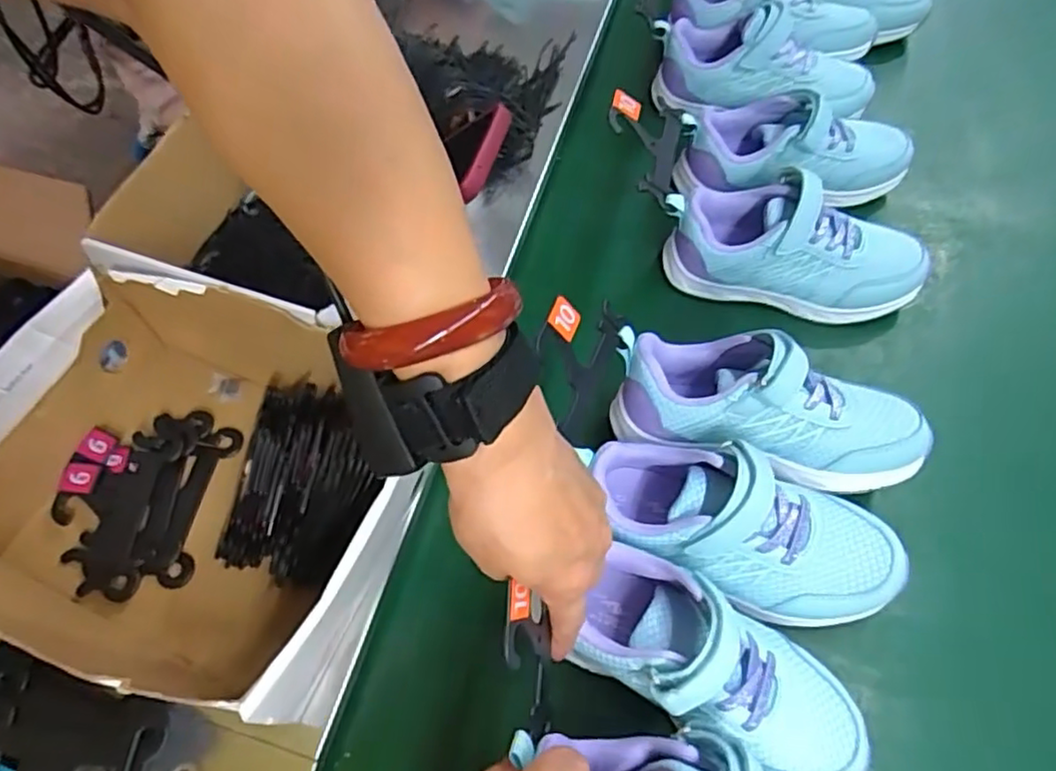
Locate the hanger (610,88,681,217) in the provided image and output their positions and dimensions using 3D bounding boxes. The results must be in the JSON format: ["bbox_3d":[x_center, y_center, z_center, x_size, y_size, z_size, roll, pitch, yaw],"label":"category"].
[{"bbox_3d":[0.086,-0.181,0.489,0.066,0.012,0.097,24,61,-21],"label":"hanger"}]

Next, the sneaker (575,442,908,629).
[{"bbox_3d":[0.122,0.085,0.387,0.183,0.084,0.075,14,64,9],"label":"sneaker"}]

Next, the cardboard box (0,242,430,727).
[{"bbox_3d":[-0.194,0.052,0.391,0.239,0.098,0.205,16,64,10],"label":"cardboard box"}]

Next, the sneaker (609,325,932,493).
[{"bbox_3d":[0.148,0.017,0.419,0.186,0.097,0.080,8,63,7],"label":"sneaker"}]

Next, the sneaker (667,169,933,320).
[{"bbox_3d":[0.196,-0.102,0.489,0.186,0.072,0.069,13,64,9],"label":"sneaker"}]

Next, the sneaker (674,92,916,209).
[{"bbox_3d":[0.214,-0.191,0.535,0.183,0.071,0.067,-2,62,1],"label":"sneaker"}]

